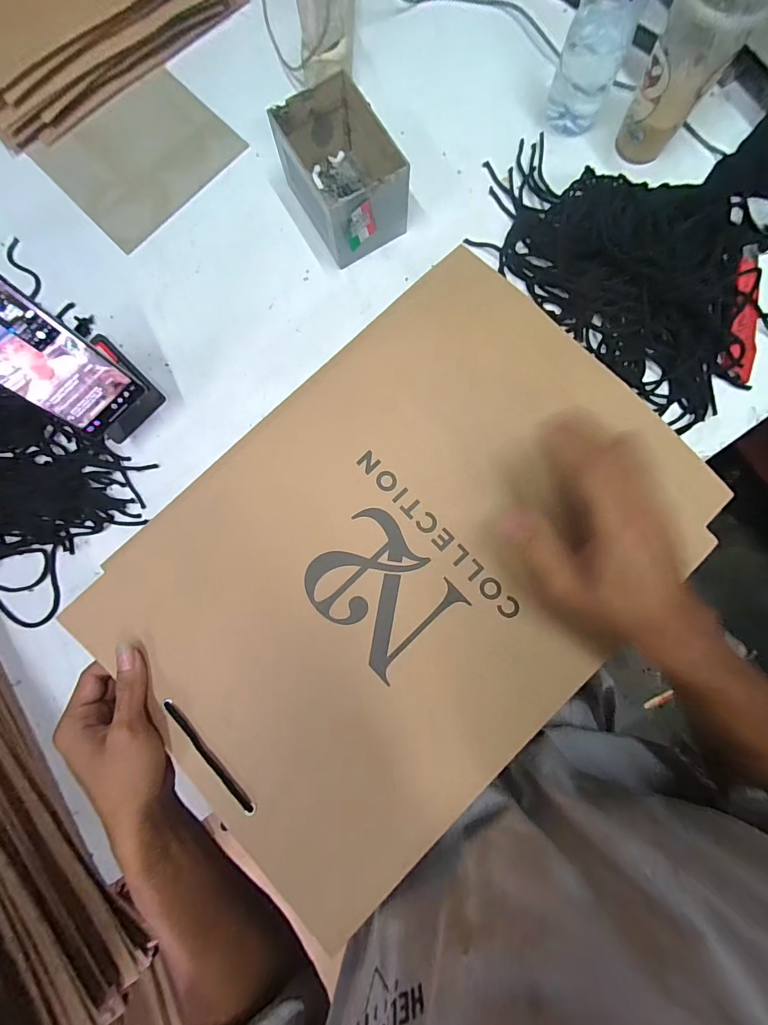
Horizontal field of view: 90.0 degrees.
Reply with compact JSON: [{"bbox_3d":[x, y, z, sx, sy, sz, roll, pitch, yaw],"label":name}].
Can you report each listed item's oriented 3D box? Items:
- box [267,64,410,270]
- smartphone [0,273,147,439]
[{"bbox_3d":[-0.046,-0.381,0.438,0.097,0.080,0.147,-30,84,-1],"label":"box"},{"bbox_3d":[-0.301,-0.136,0.332,0.072,0.162,0.011,-44,59,-3],"label":"smartphone"}]

